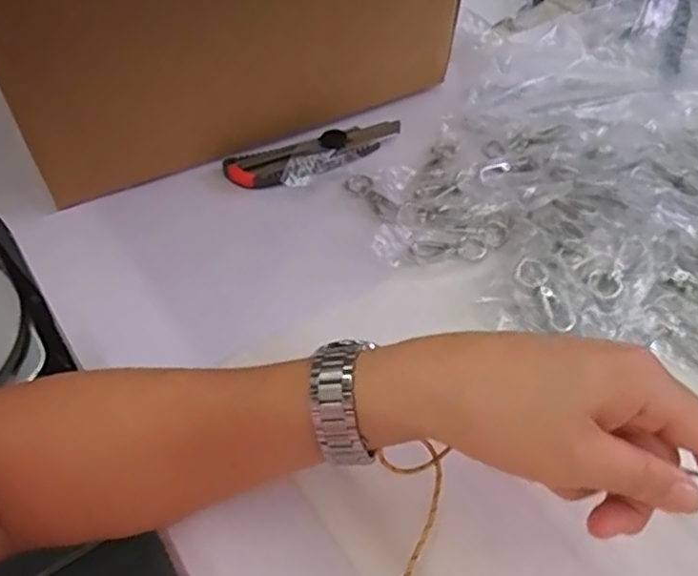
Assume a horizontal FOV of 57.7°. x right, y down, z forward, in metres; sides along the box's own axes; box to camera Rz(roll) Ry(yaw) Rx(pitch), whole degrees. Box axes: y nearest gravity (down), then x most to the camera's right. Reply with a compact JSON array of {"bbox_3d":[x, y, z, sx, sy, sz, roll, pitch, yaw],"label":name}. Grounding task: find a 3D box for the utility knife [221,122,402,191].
[{"bbox_3d":[-0.025,-0.114,0.530,0.156,0.014,0.034,-19,55,-14],"label":"utility knife"}]

